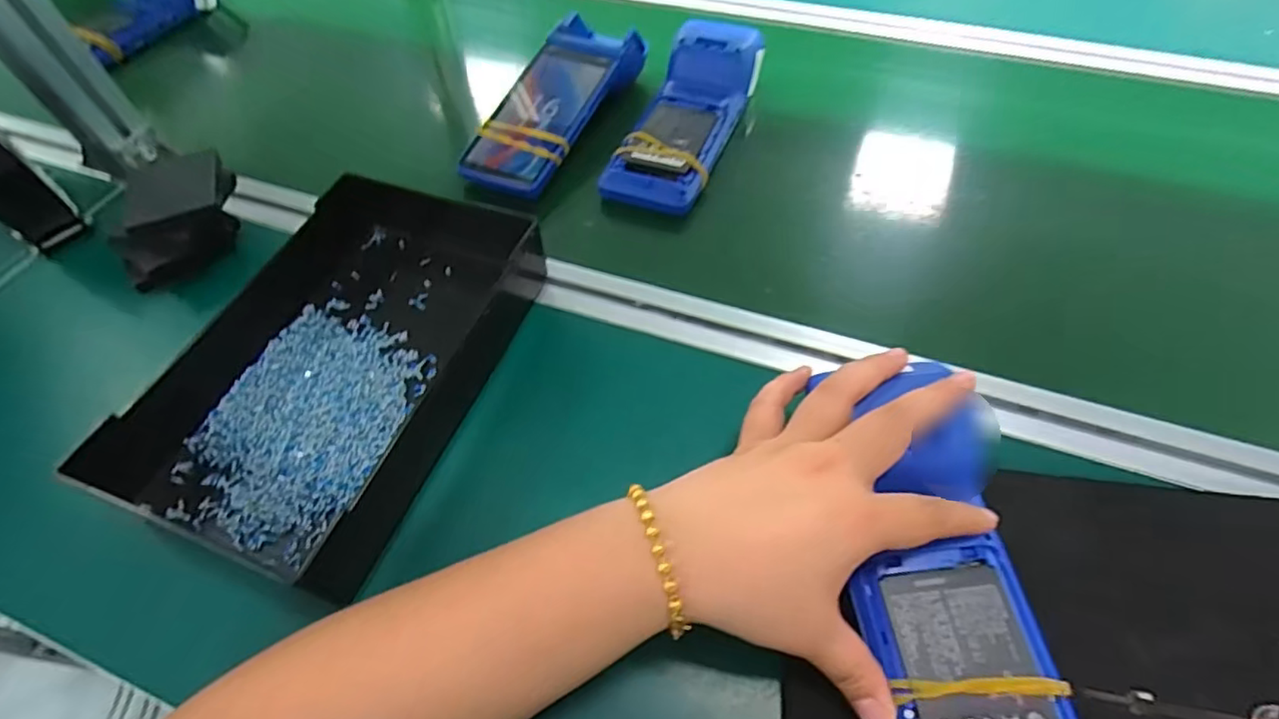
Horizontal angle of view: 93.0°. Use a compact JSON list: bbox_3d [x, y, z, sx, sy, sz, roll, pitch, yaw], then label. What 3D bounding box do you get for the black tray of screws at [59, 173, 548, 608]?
[{"bbox_3d":[-0.183,-0.013,0.388,0.168,0.046,0.269,17,57,9],"label":"black tray of screws"}]

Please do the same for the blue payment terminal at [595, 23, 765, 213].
[{"bbox_3d":[0.044,-0.222,0.533,0.084,0.042,0.231,19,58,11],"label":"blue payment terminal"}]

